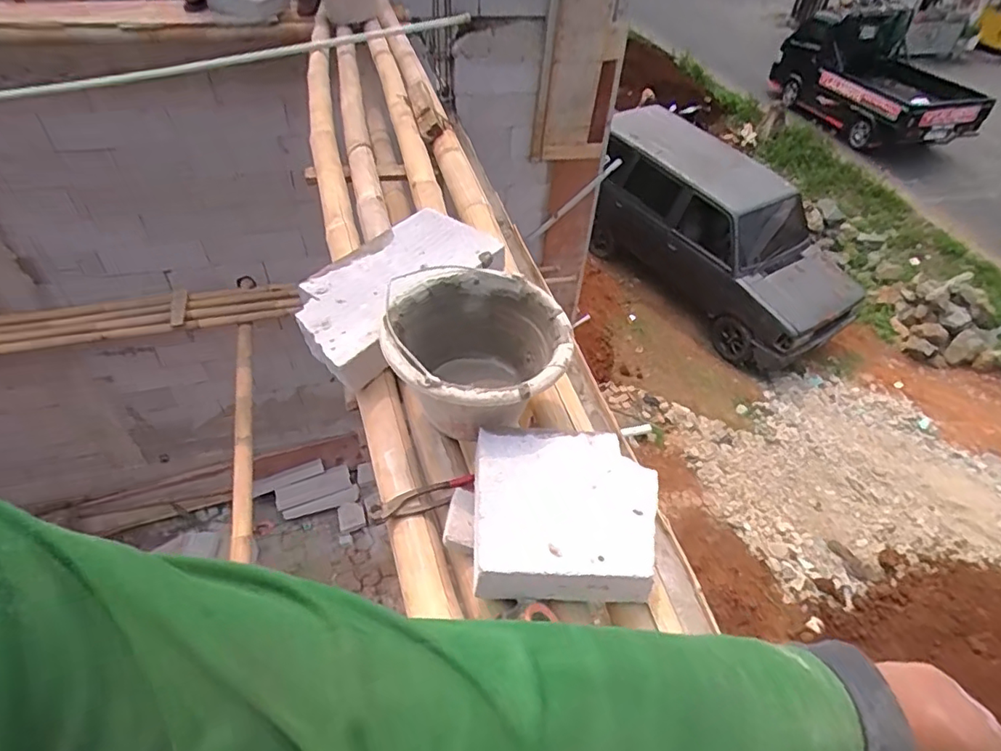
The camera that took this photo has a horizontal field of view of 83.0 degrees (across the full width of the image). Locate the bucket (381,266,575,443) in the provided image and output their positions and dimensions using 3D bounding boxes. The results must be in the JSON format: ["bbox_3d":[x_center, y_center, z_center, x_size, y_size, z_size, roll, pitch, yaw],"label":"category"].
[{"bbox_3d":[-0.034,-0.014,0.808,0.238,0.164,0.237,2,45,-2],"label":"bucket"}]

